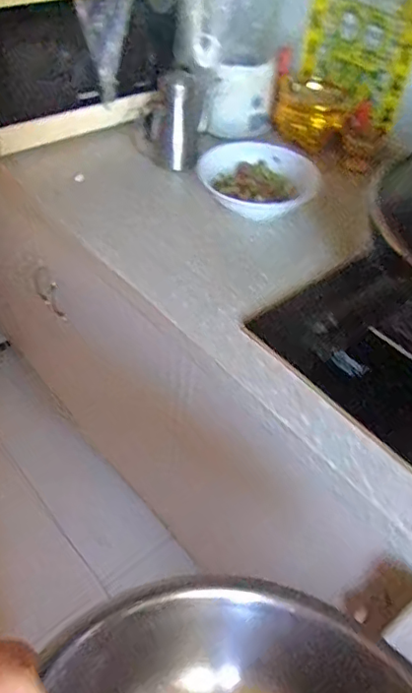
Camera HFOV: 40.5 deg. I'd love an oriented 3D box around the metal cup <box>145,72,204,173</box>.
[{"bbox_3d":[-0.055,-0.400,0.982,0.097,0.158,0.095,3,48,-3],"label":"metal cup"}]

